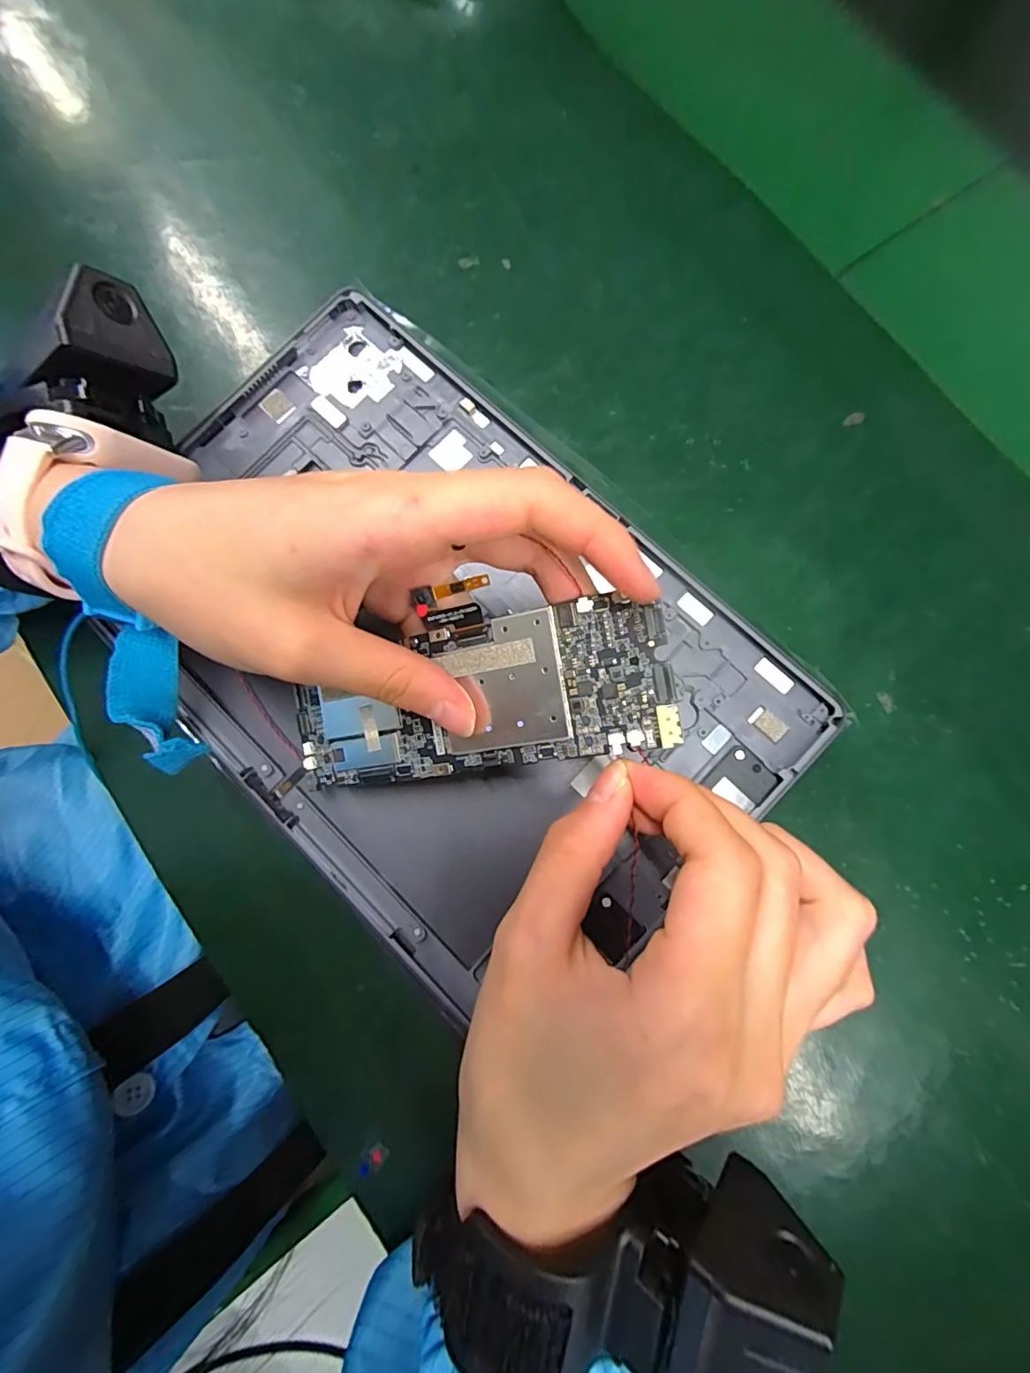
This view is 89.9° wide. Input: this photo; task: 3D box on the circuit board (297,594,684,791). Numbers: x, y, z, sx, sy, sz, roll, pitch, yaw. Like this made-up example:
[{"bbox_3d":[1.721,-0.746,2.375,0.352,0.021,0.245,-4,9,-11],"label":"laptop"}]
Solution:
[{"bbox_3d":[-0.016,0.004,0.158,0.121,0.004,0.044,-9,90,18],"label":"circuit board"}]

